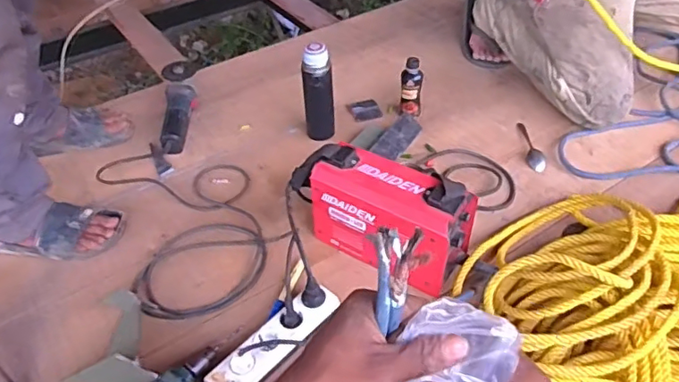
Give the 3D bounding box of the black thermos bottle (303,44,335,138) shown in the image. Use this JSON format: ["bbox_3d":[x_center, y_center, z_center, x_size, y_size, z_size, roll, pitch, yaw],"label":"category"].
[{"bbox_3d":[-0.046,-0.214,1.233,0.064,0.211,0.056,-3,43,0],"label":"black thermos bottle"}]

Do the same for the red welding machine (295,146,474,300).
[{"bbox_3d":[0.064,0.035,0.999,0.319,0.177,0.098,23,49,25],"label":"red welding machine"}]

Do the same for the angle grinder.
[{"bbox_3d":[-0.384,-0.197,1.335,0.078,0.090,0.274,-6,43,-4],"label":"angle grinder"}]

